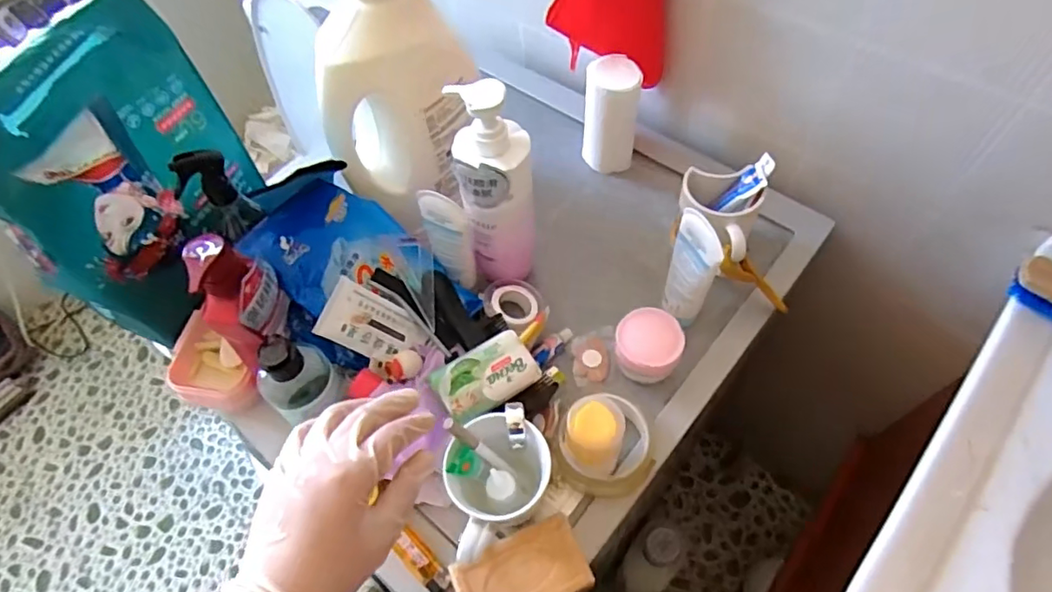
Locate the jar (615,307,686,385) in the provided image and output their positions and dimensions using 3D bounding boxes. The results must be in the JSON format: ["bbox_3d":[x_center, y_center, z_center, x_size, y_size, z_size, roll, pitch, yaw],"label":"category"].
[{"bbox_3d":[0.119,0.051,0.568,0.061,0.058,0.056,-2,59,3],"label":"jar"}]

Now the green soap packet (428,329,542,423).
[{"bbox_3d":[-0.036,0.070,0.514,0.088,0.018,0.053,-33,62,-15],"label":"green soap packet"}]

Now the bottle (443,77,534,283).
[{"bbox_3d":[-0.026,-0.094,0.565,0.069,0.240,0.064,-9,59,-1],"label":"bottle"}]

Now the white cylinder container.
[{"bbox_3d":[0.103,-0.218,0.705,0.064,0.134,0.063,0,59,5],"label":"white cylinder container"}]

